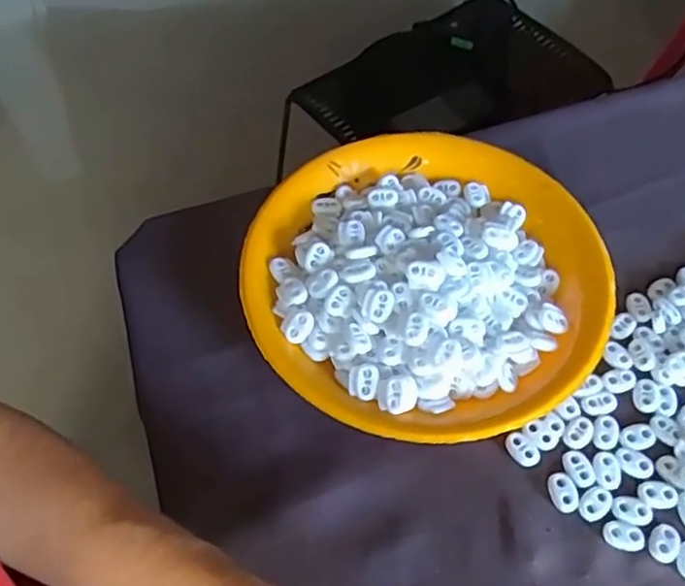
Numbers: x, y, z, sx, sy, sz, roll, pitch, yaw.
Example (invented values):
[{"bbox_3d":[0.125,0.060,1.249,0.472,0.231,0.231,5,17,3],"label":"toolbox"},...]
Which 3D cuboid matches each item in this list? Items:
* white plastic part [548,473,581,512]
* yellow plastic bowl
[{"bbox_3d":[0.131,0.118,0.371,0.016,0.004,0.022,-8,57,-4],"label":"white plastic part"},{"bbox_3d":[0.054,-0.013,0.431,0.230,0.048,0.237,-1,57,1],"label":"yellow plastic bowl"}]

